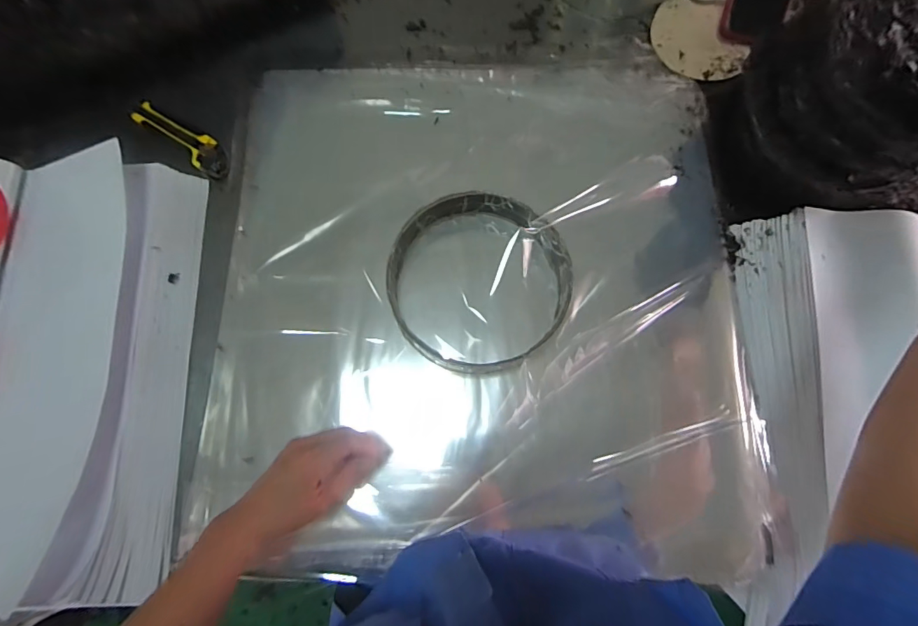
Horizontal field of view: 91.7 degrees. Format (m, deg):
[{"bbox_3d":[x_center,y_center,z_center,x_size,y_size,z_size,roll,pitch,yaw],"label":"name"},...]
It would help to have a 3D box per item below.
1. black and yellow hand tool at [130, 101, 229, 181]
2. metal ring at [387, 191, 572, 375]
[{"bbox_3d":[-0.336,-0.214,0.545,0.144,0.022,0.040,36,76,9],"label":"black and yellow hand tool"},{"bbox_3d":[0.019,-0.033,0.469,0.181,0.054,0.191,0,73,-1],"label":"metal ring"}]

